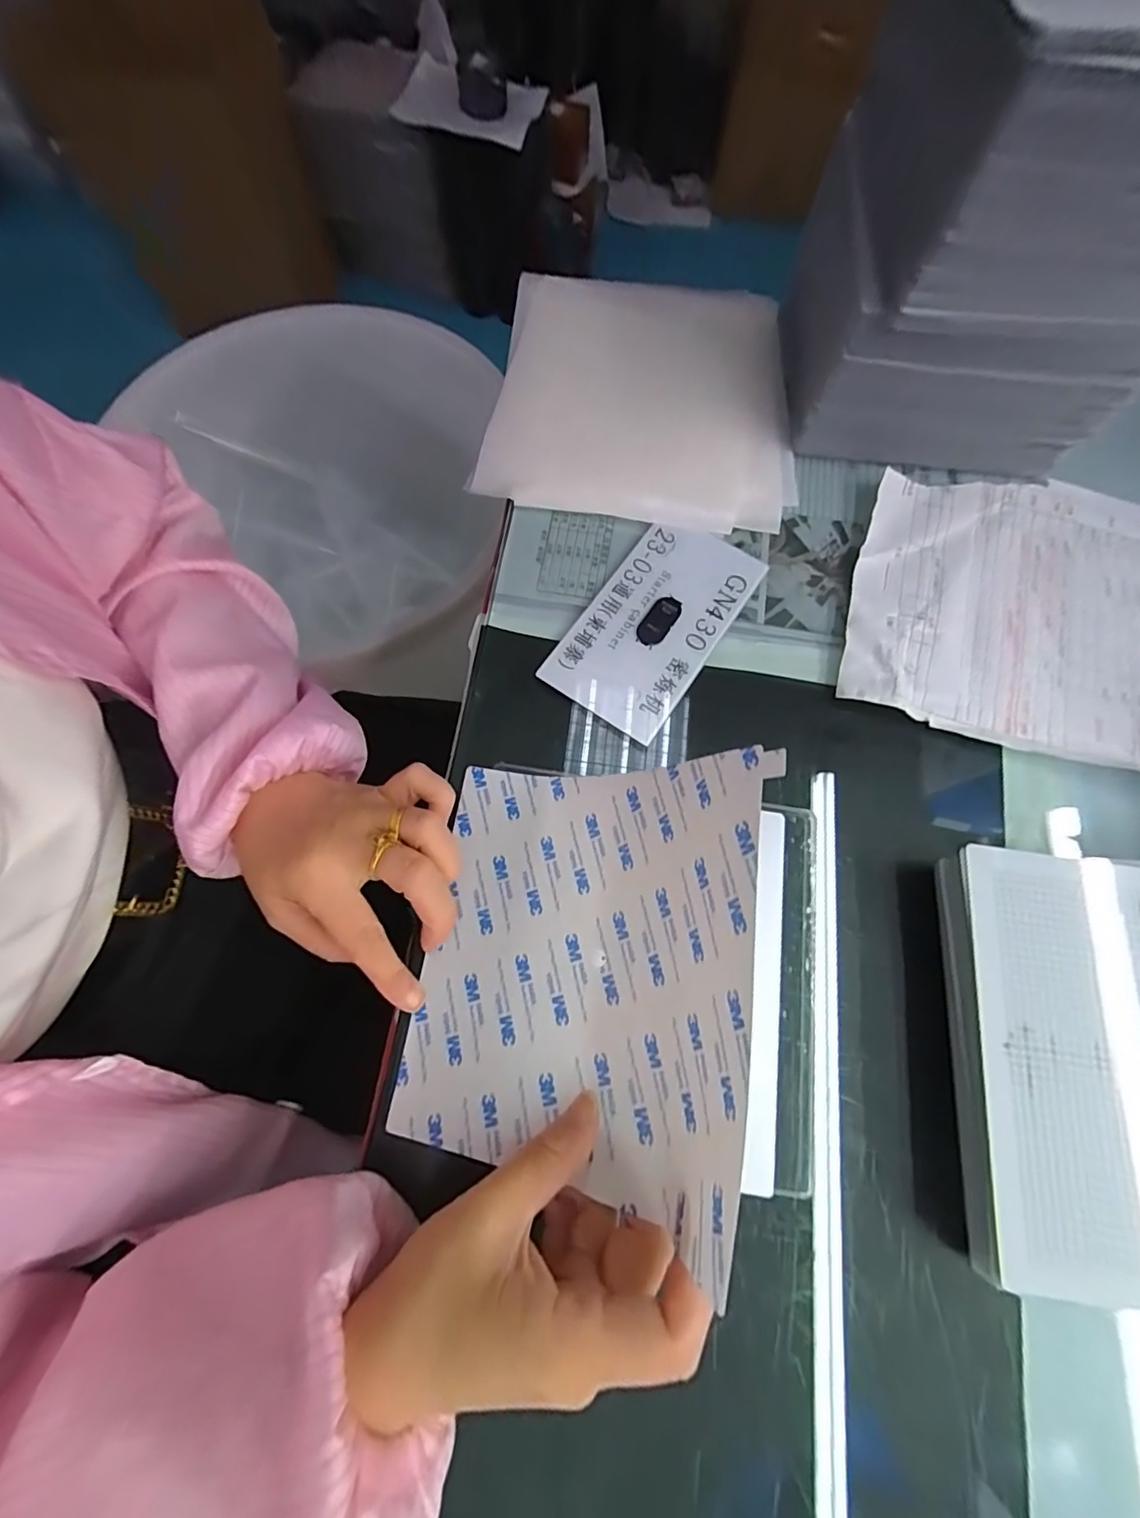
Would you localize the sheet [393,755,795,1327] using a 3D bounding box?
[{"bbox_3d":[0.005,0.089,0.244,0.161,0.032,0.174,-4,70,36],"label":"sheet"}]

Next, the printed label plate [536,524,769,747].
[{"bbox_3d":[0.054,-0.087,0.339,0.078,0.005,0.146,34,75,8],"label":"printed label plate"}]

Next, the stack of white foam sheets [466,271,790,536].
[{"bbox_3d":[0.052,-0.264,0.389,0.206,0.019,0.216,9,71,2],"label":"stack of white foam sheets"}]

